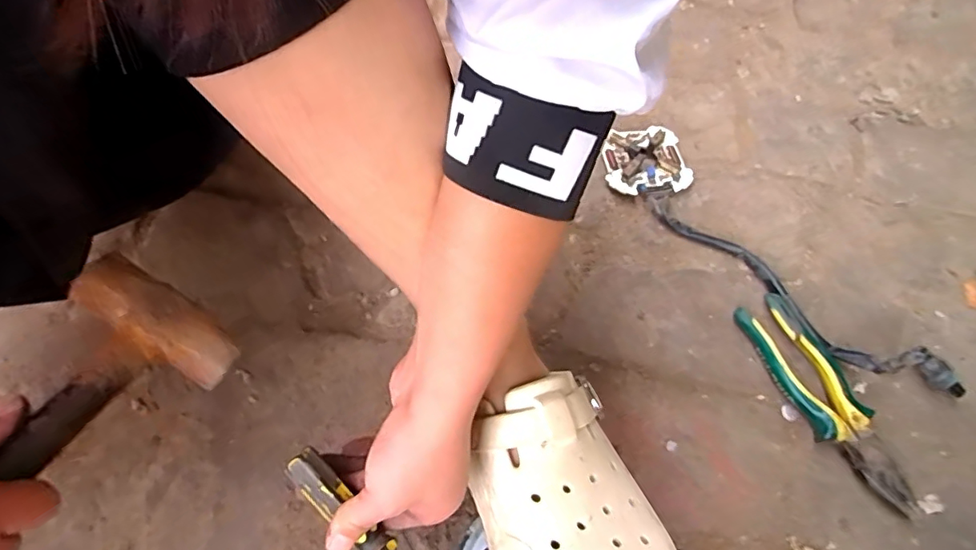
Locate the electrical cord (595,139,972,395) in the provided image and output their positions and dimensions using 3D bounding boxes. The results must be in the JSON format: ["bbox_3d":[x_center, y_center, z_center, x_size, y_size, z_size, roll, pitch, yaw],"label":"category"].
[{"bbox_3d":[0.256,-0.027,0.510,0.087,0.032,0.368,-39,71,-17],"label":"electrical cord"}]

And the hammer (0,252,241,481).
[{"bbox_3d":[-0.280,0.141,0.254,0.099,0.043,0.358,40,49,-11],"label":"hammer"}]

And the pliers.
[{"bbox_3d":[0.279,0.103,0.454,0.052,0.023,0.187,-20,66,-10],"label":"pliers"}]

